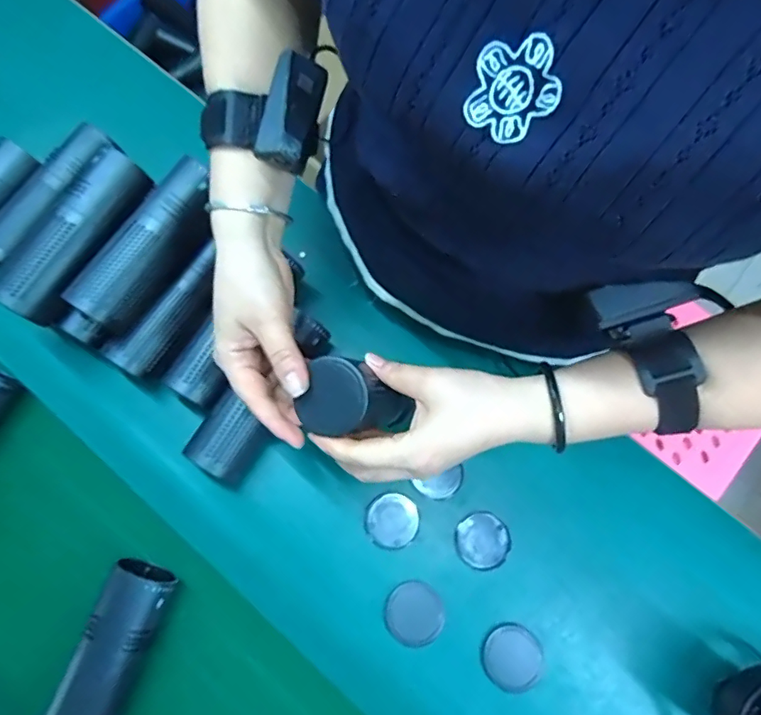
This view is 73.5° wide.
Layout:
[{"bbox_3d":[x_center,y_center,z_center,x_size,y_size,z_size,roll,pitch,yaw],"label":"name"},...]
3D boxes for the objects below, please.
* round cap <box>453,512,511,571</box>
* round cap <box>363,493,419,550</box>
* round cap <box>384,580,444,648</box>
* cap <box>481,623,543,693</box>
[{"bbox_3d":[0.094,0.168,0.468,0.049,0.004,0.048,0,74,-1],"label":"round cap"},{"bbox_3d":[0.011,0.150,0.470,0.047,0.004,0.049,0,74,-1],"label":"round cap"},{"bbox_3d":[0.029,0.222,0.443,0.050,0.006,0.048,0,74,-1],"label":"round cap"},{"bbox_3d":[0.114,0.260,0.442,0.050,0.005,0.050,0,74,-1],"label":"cap"}]

